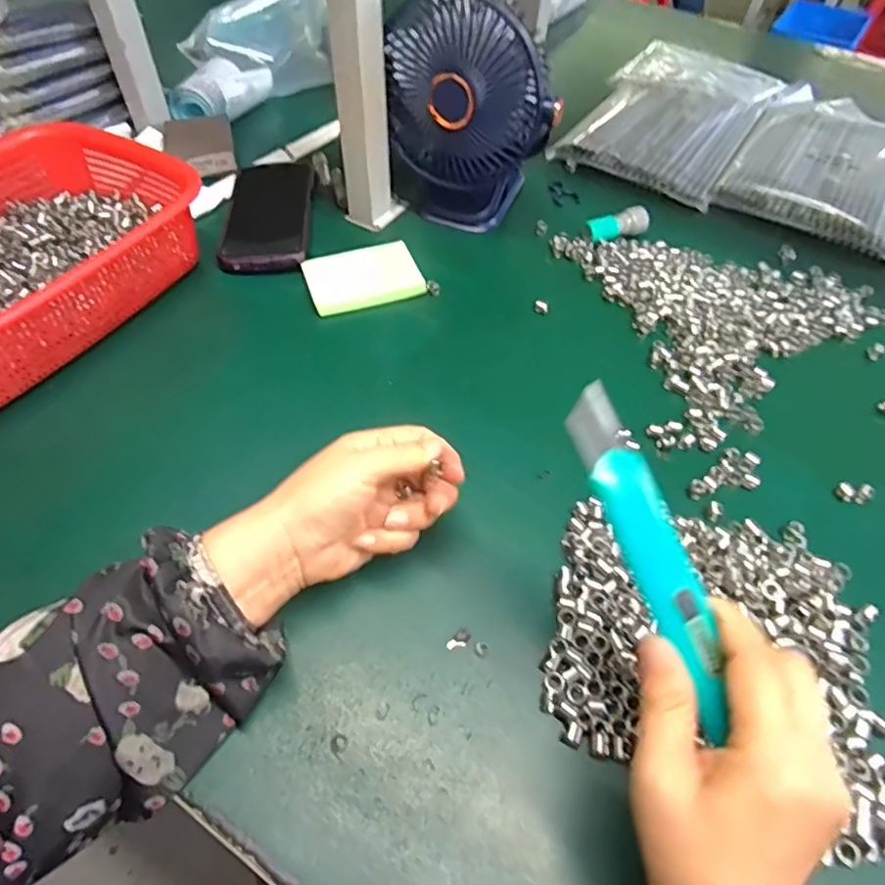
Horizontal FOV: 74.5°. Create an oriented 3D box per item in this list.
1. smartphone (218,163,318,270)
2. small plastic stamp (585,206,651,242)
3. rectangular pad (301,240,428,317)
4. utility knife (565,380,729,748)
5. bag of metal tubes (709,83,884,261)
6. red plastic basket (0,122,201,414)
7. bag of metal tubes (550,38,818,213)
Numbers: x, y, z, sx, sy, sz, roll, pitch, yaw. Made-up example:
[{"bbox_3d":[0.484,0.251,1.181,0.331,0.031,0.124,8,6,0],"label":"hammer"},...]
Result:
[{"bbox_3d":[-0.164,-0.219,0.555,0.080,0.015,0.162,-1,52,-3],"label":"smartphone"},{"bbox_3d":[0.169,-0.210,0.560,0.061,0.018,0.022,-16,54,-14],"label":"small plastic stamp"},{"bbox_3d":[-0.069,-0.144,0.508,0.095,0.014,0.063,-15,54,-14],"label":"rectangular pad"},{"bbox_3d":[0.086,0.043,0.236,0.029,0.009,0.135,-20,84,-17],"label":"utility knife"},{"bbox_3d":[0.441,-0.321,0.659,0.182,0.017,0.303,28,56,18],"label":"bag of metal tubes"},{"bbox_3d":[-0.337,-0.144,0.459,0.213,0.072,0.289,25,55,17],"label":"red plastic basket"},{"bbox_3d":[0.284,-0.402,0.705,0.202,0.036,0.335,32,57,21],"label":"bag of metal tubes"}]

